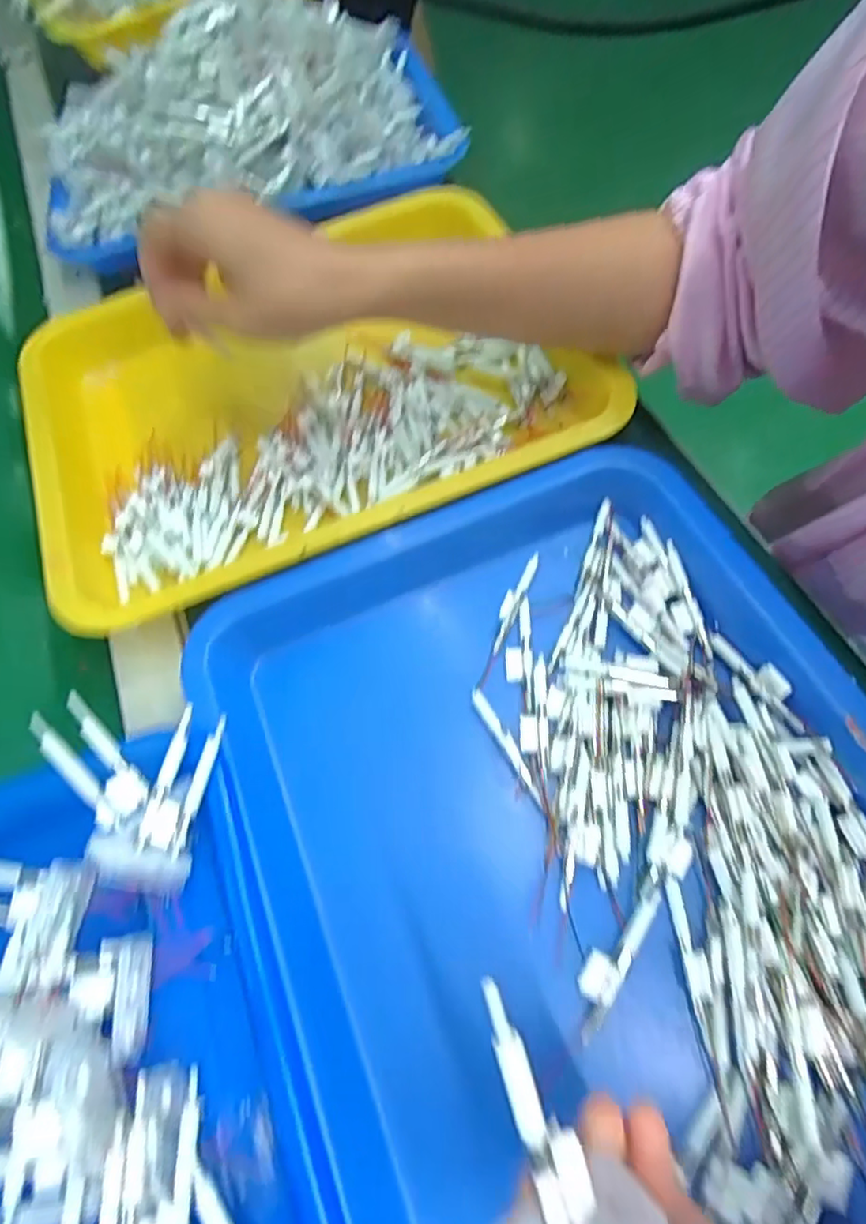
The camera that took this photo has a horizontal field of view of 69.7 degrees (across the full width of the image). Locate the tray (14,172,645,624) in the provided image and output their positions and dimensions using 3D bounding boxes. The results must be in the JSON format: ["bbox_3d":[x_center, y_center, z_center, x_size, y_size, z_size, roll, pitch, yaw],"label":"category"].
[{"bbox_3d":[-0.075,-0.136,0.399,0.341,0.055,0.259,-23,61,-5],"label":"tray"}]

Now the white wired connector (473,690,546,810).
[{"bbox_3d":[0.033,0.060,0.280,0.007,0.009,0.060,-27,62,-7],"label":"white wired connector"}]

